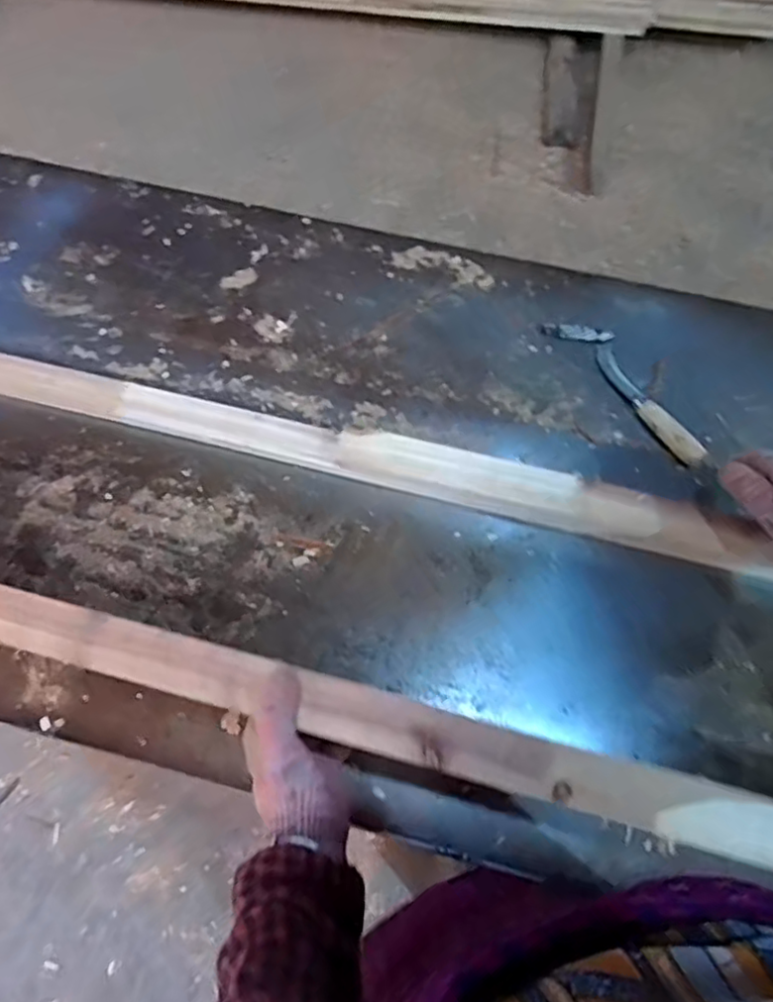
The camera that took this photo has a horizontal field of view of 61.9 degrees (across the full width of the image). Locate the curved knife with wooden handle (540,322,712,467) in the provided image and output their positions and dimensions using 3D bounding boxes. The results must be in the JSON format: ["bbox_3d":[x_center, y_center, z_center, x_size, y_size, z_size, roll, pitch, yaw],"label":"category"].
[{"bbox_3d":[0.277,-0.139,0.737,0.054,0.028,0.241,-32,70,-13],"label":"curved knife with wooden handle"}]

